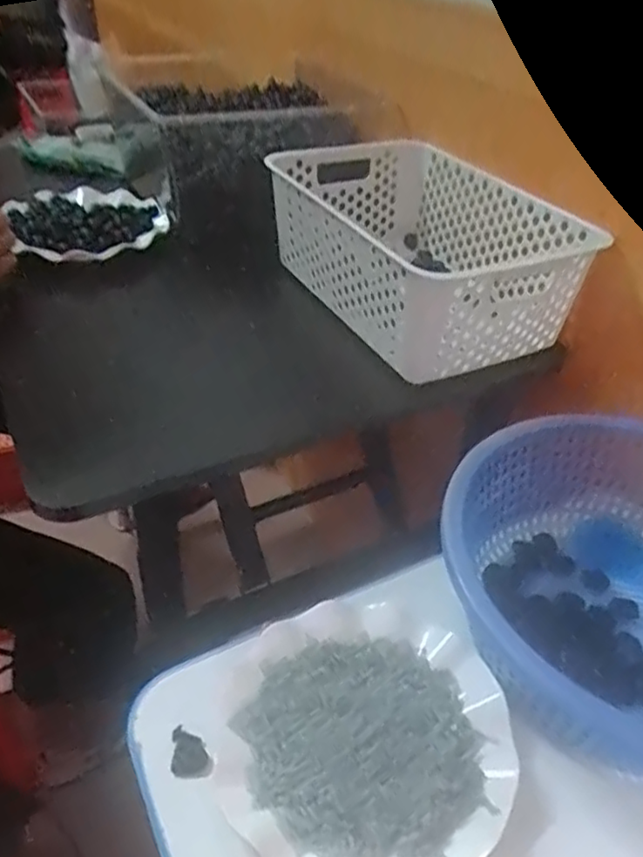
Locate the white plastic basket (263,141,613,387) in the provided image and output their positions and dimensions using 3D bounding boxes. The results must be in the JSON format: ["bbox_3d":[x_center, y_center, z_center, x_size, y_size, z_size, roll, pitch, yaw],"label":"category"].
[{"bbox_3d":[0.097,-0.185,0.664,0.205,0.108,0.318,-17,45,-23],"label":"white plastic basket"}]

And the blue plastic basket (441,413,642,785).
[{"bbox_3d":[0.224,0.117,0.468,0.253,0.102,0.263,-13,43,-19],"label":"blue plastic basket"}]

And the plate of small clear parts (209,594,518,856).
[{"bbox_3d":[0.027,0.192,0.414,0.182,0.038,0.182,2,40,-2],"label":"plate of small clear parts"}]

